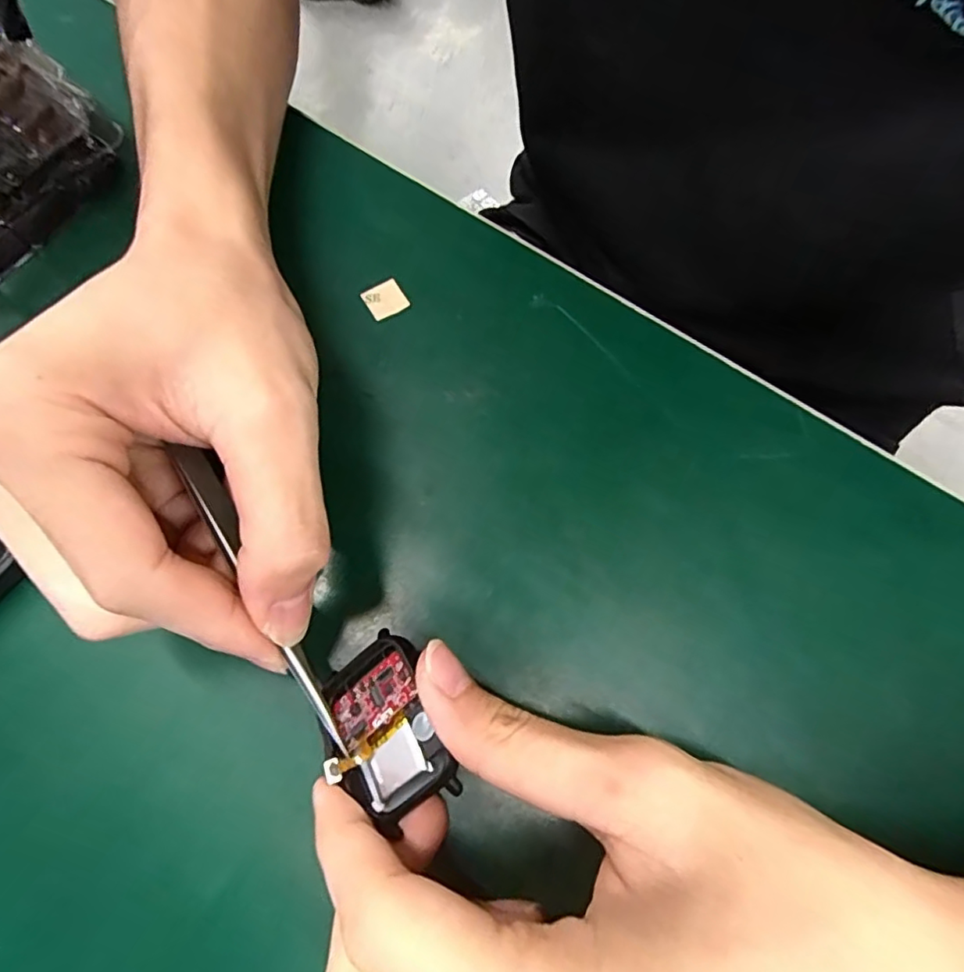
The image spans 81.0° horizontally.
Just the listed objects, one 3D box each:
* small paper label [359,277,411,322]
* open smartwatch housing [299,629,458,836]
[{"bbox_3d":[-0.039,-0.076,0.227,0.016,0.004,0.016,-31,72,-9],"label":"small paper label"},{"bbox_3d":[-0.029,0.069,0.161,0.036,0.012,0.045,-39,60,13],"label":"open smartwatch housing"}]

